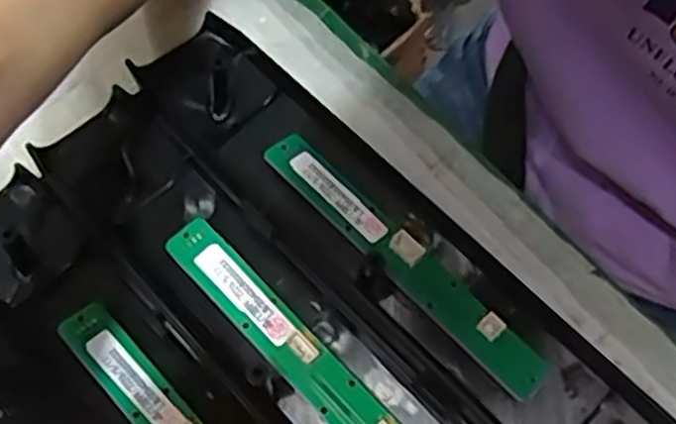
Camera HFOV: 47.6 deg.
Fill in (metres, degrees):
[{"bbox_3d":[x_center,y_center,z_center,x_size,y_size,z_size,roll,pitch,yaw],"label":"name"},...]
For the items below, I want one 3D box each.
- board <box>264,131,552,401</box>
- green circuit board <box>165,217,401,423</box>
[{"bbox_3d":[0.024,0.015,0.294,0.018,0.010,0.136,-40,72,-22],"label":"board"},{"bbox_3d":[-0.015,0.054,0.289,0.020,0.010,0.137,-43,72,-8],"label":"green circuit board"}]

